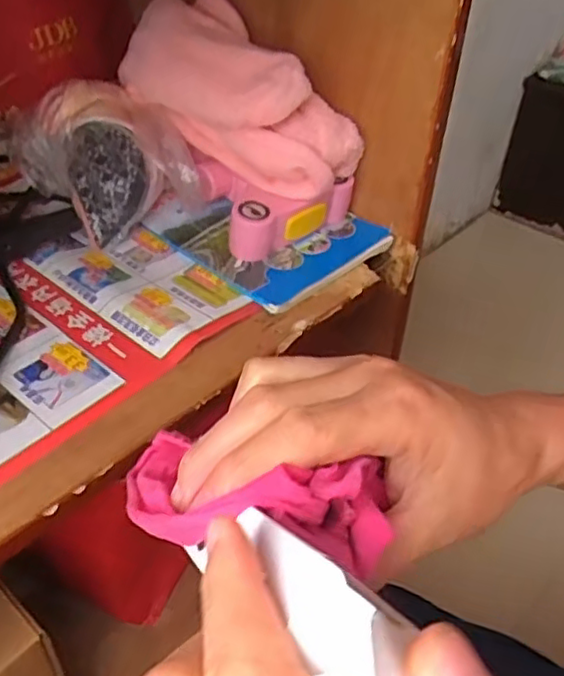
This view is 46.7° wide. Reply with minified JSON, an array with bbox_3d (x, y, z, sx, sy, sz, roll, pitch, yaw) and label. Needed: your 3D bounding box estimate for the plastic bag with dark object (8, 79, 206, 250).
[{"bbox_3d":[-0.134,-0.131,0.496,0.135,0.100,0.082,-6,39,-11],"label":"plastic bag with dark object"}]

